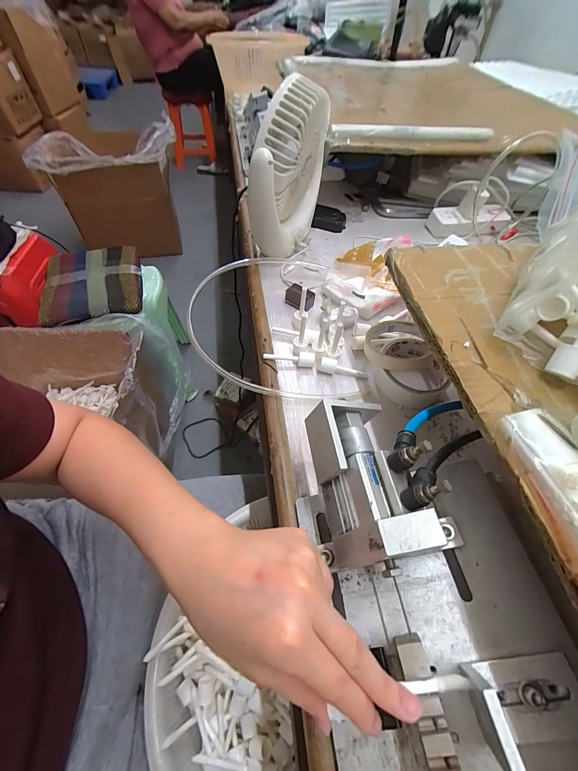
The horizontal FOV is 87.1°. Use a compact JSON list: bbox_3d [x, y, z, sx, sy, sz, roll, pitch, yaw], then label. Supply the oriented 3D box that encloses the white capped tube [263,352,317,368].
[{"bbox_3d":[0.001,-0.034,0.387,0.065,0.013,0.015,4,55,1],"label":"white capped tube"}]

